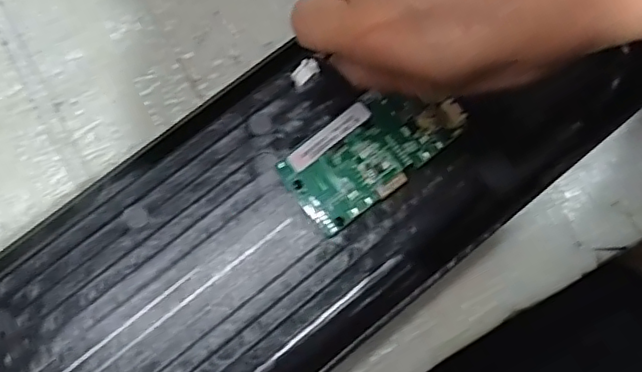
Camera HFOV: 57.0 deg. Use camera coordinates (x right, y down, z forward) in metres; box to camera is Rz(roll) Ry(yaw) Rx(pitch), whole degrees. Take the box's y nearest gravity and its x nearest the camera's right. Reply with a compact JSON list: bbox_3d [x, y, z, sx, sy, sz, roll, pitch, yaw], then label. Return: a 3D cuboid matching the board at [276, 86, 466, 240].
[{"bbox_3d":[0.027,-0.020,0.305,0.093,0.009,0.047,-35,81,-8],"label":"board"}]

